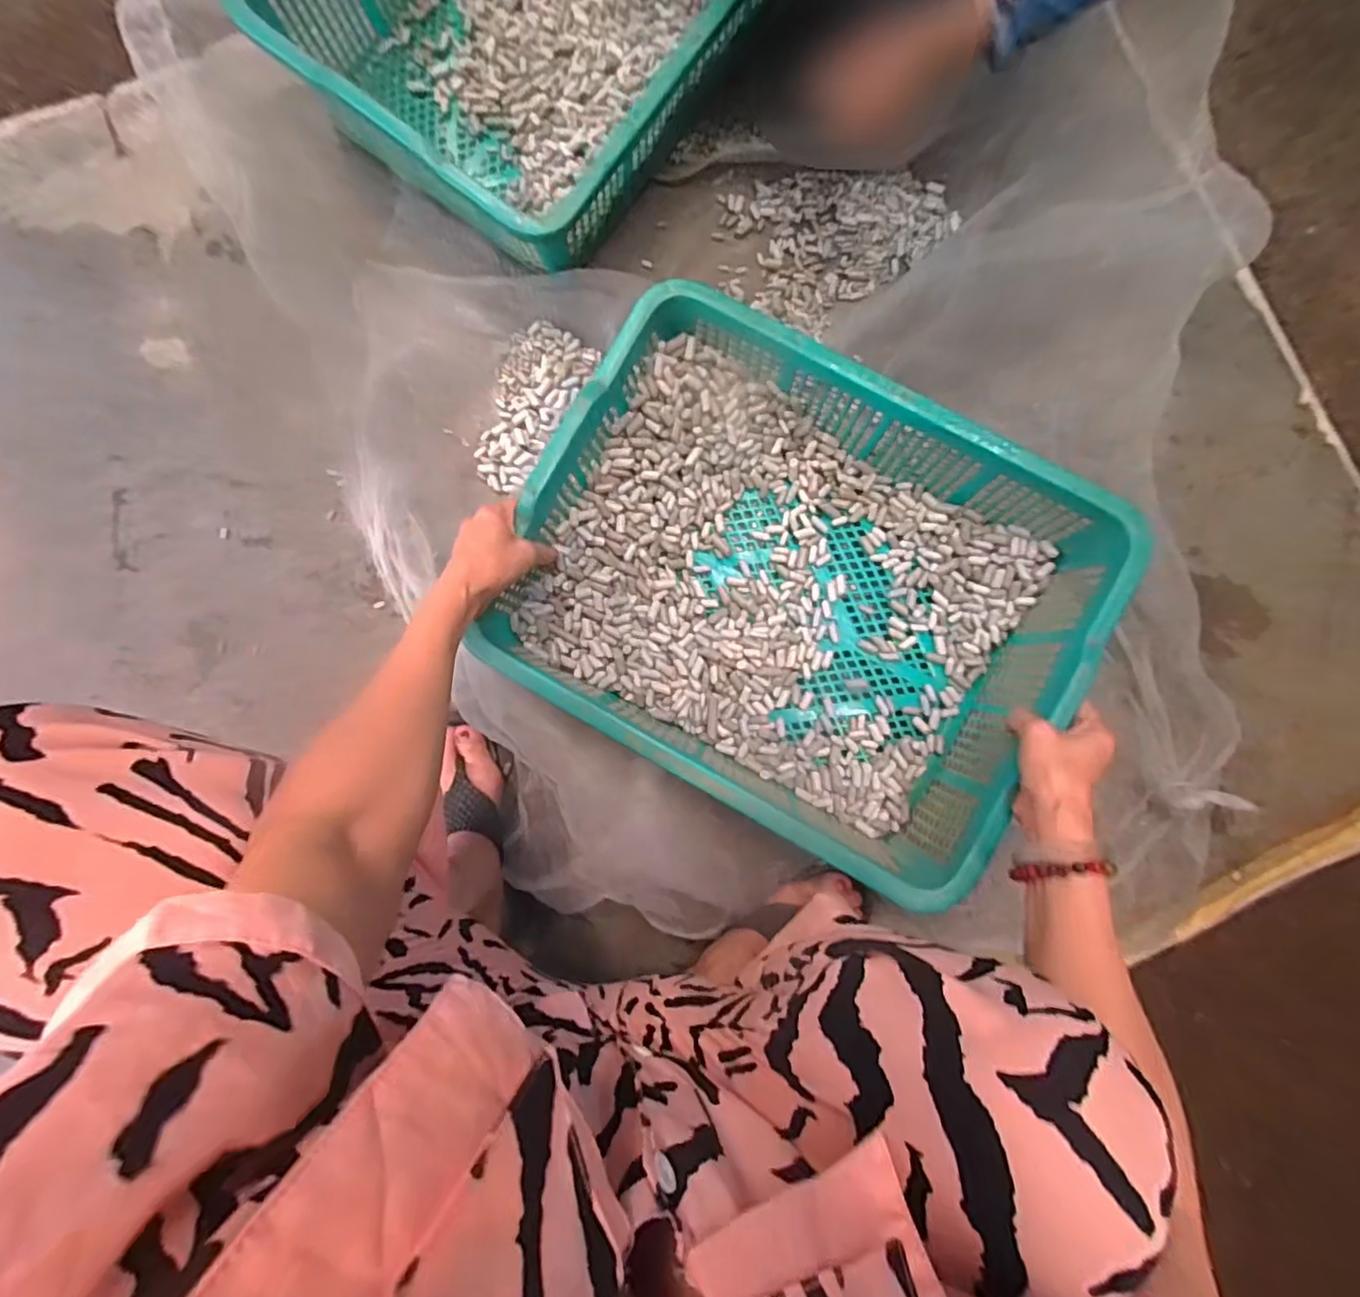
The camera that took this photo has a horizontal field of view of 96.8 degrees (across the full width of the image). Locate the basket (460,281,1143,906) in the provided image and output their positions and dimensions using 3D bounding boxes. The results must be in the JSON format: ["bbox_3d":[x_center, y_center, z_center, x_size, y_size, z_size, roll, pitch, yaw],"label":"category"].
[{"bbox_3d":[0.097,-0.055,0.546,0.461,0.135,0.370,30,88,-1],"label":"basket"}]

